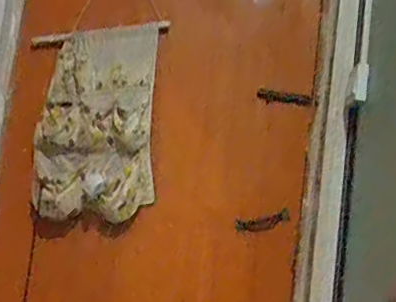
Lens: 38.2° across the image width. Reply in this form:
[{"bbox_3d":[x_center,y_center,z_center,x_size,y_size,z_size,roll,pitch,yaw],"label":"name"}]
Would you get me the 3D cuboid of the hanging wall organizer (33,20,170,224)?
[{"bbox_3d":[-0.270,-0.076,1.452,0.341,0.475,0.085,7,-7,5],"label":"hanging wall organizer"}]

